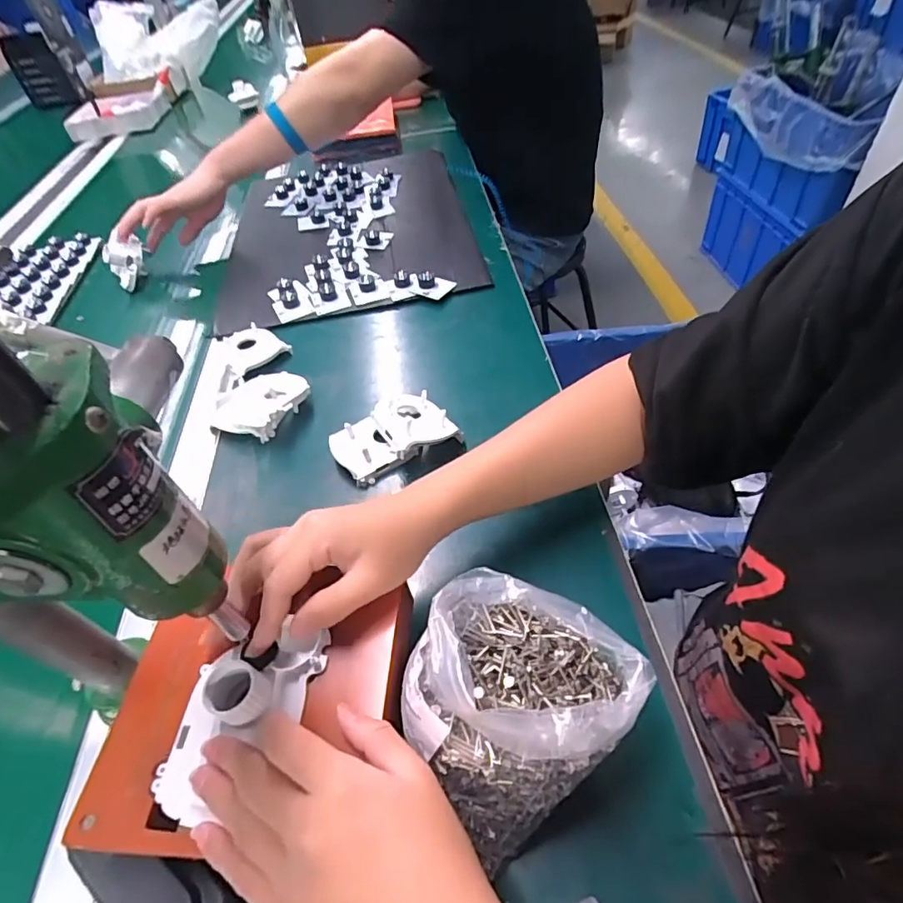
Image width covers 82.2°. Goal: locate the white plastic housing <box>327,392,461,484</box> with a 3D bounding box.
[{"bbox_3d":[-0.055,-0.013,0.487,0.108,0.039,0.072,-27,51,-15],"label":"white plastic housing"}]

